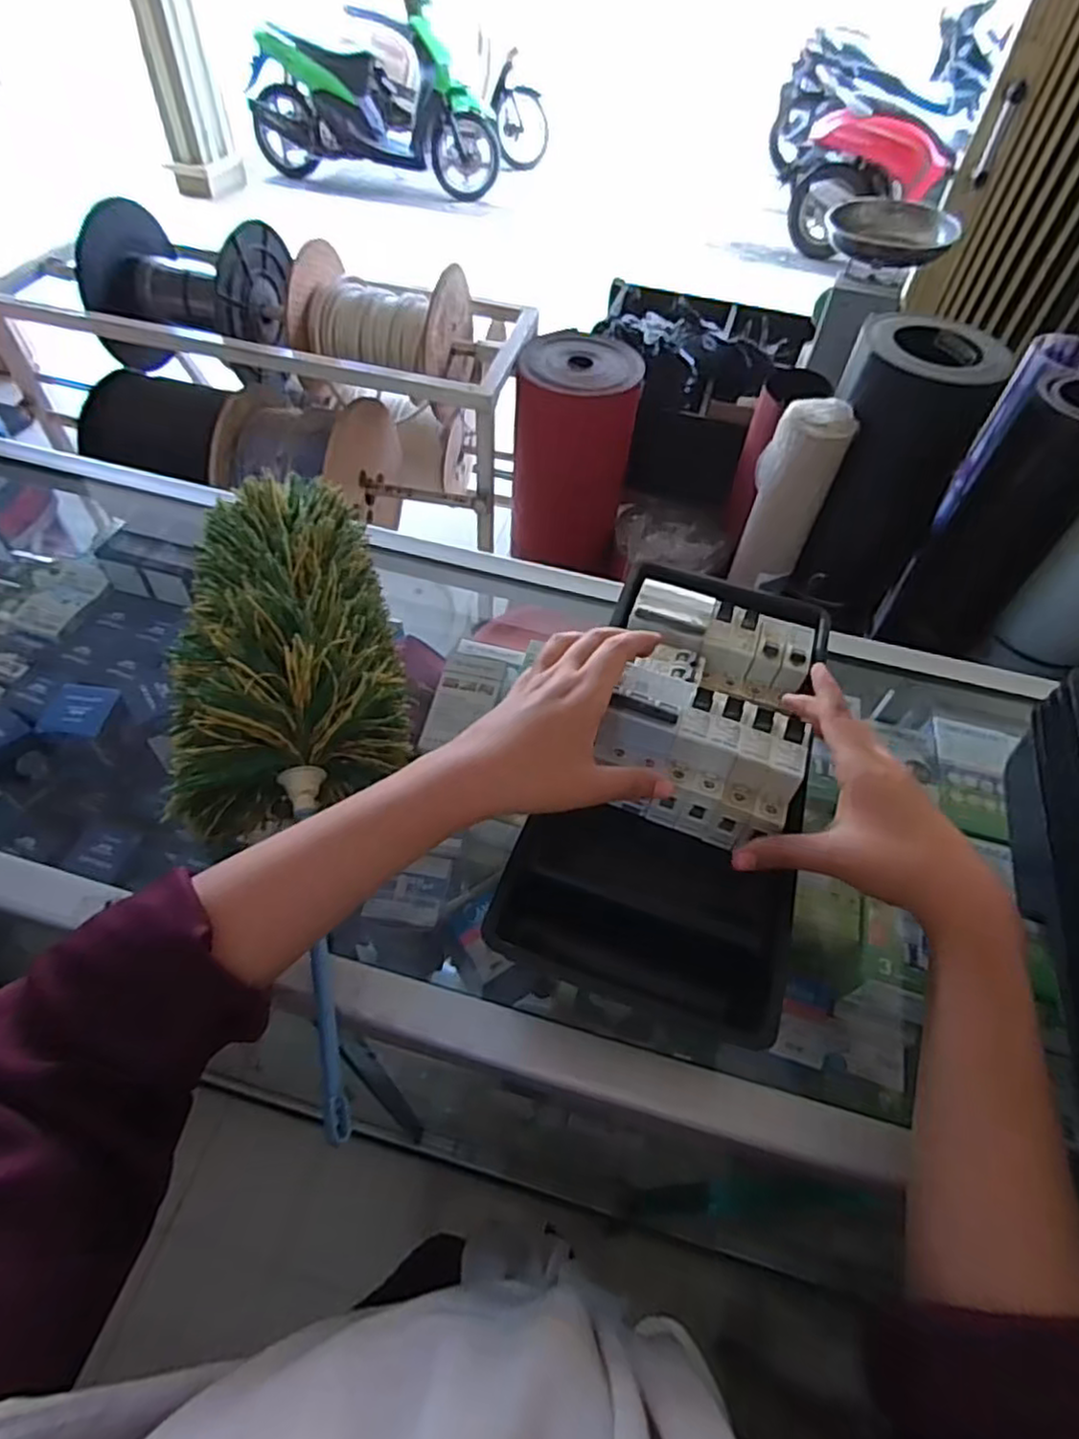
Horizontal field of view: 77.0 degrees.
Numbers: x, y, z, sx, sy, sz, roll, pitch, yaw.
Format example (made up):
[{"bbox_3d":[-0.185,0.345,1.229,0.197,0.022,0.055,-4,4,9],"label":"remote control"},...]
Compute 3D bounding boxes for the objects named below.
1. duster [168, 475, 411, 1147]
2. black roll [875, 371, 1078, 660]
[{"bbox_3d":[-0.155,0.009,0.428,0.136,0.069,0.424,-6,67,-8],"label":"duster"},{"bbox_3d":[0.841,-0.349,1.237,0.189,0.515,0.165,34,58,20],"label":"black roll"}]

